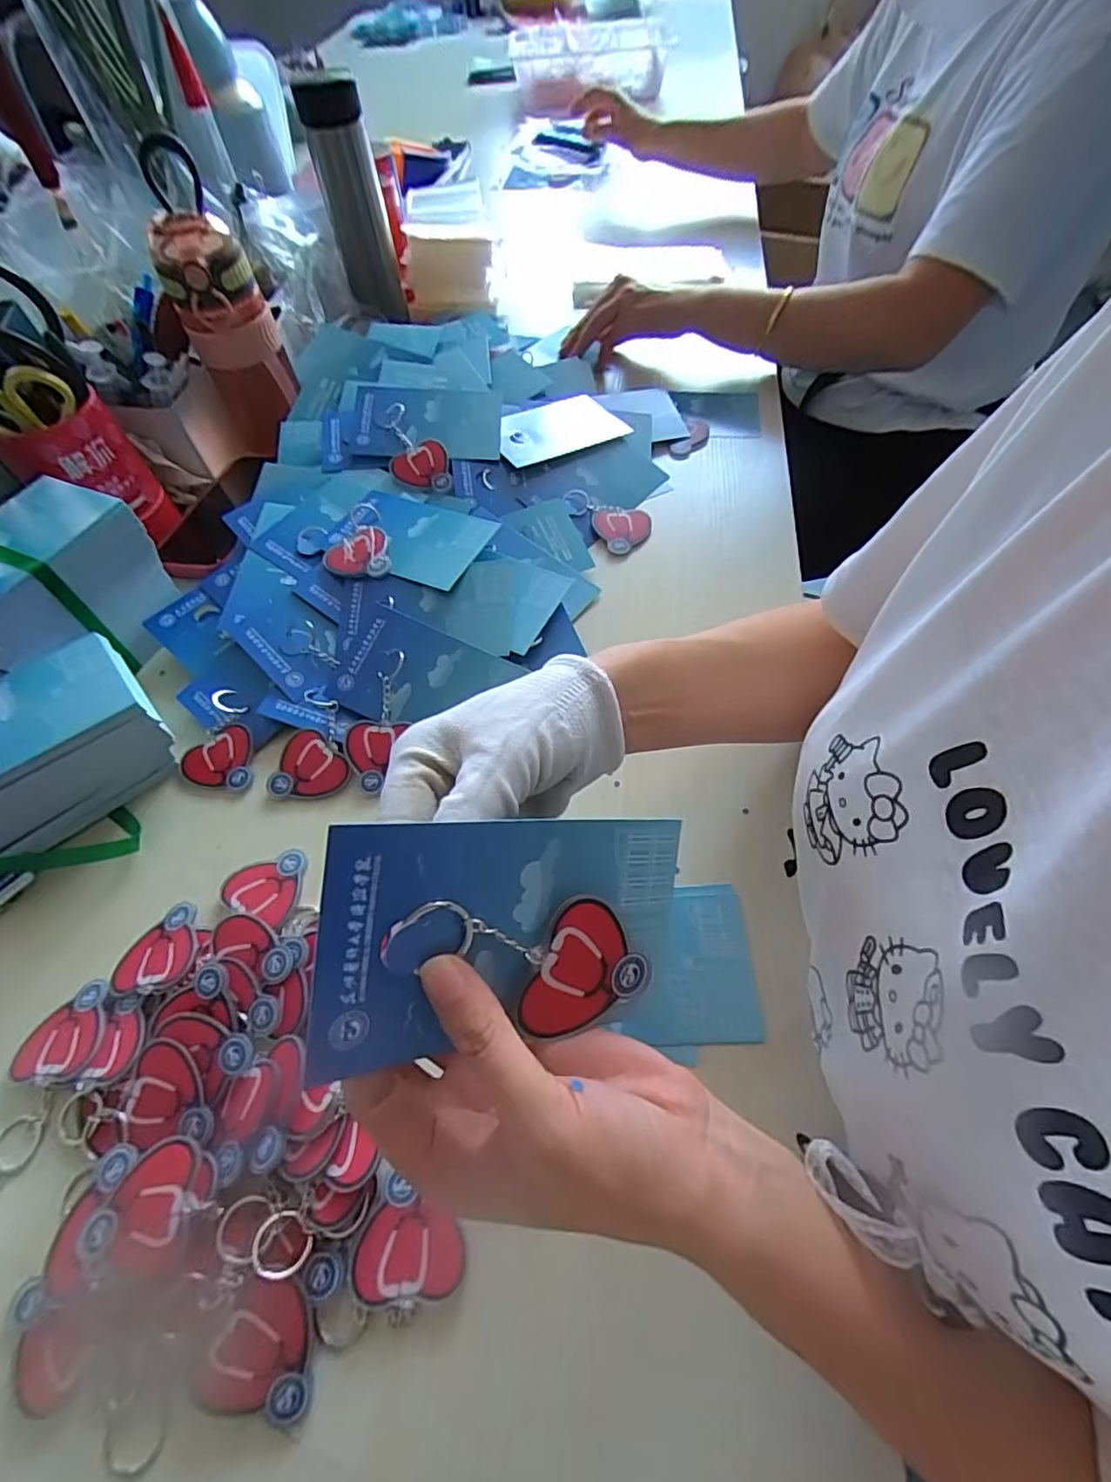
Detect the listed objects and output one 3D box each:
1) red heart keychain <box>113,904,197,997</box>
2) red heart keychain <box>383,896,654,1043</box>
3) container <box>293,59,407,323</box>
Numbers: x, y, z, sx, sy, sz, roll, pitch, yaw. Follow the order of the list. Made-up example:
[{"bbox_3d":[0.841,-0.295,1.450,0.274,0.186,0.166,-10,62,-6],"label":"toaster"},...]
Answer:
[{"bbox_3d":[-0.234,0.121,0.346,0.047,0.011,0.051,-4,58,1],"label":"red heart keychain"},{"bbox_3d":[-0.009,0.078,0.204,0.101,0.004,0.048,6,93,-29],"label":"red heart keychain"},{"bbox_3d":[-0.241,-0.644,0.713,0.068,0.213,0.074,-2,58,2],"label":"container"}]

